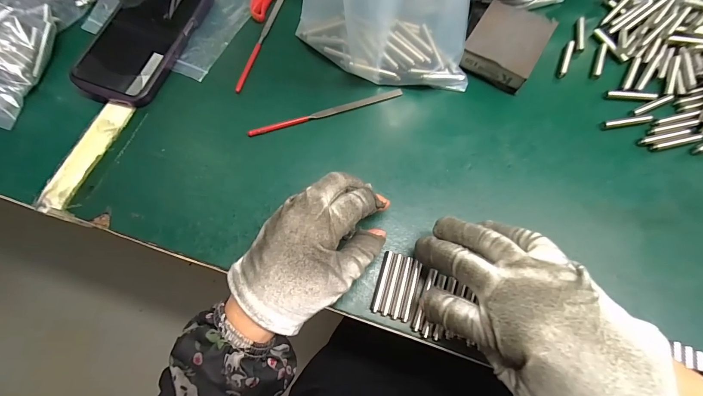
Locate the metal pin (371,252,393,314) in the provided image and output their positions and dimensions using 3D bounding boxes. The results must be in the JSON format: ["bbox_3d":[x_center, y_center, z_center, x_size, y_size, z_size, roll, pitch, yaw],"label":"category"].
[{"bbox_3d":[0.024,0.065,0.249,0.007,0.005,0.048,16,69,6],"label":"metal pin"}]

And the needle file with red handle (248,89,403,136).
[{"bbox_3d":[-0.024,-0.085,0.312,0.155,0.005,0.010,-20,70,-8],"label":"needle file with red handle"}]

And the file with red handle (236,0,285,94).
[{"bbox_3d":[-0.098,-0.178,0.345,0.010,0.005,0.155,14,69,5],"label":"file with red handle"}]

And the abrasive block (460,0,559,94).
[{"bbox_3d":[0.159,-0.157,0.326,0.067,0.032,0.082,28,71,10],"label":"abrasive block"}]

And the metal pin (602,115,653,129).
[{"bbox_3d":[0.266,-0.073,0.303,0.046,0.008,0.007,-7,69,-3],"label":"metal pin"}]

